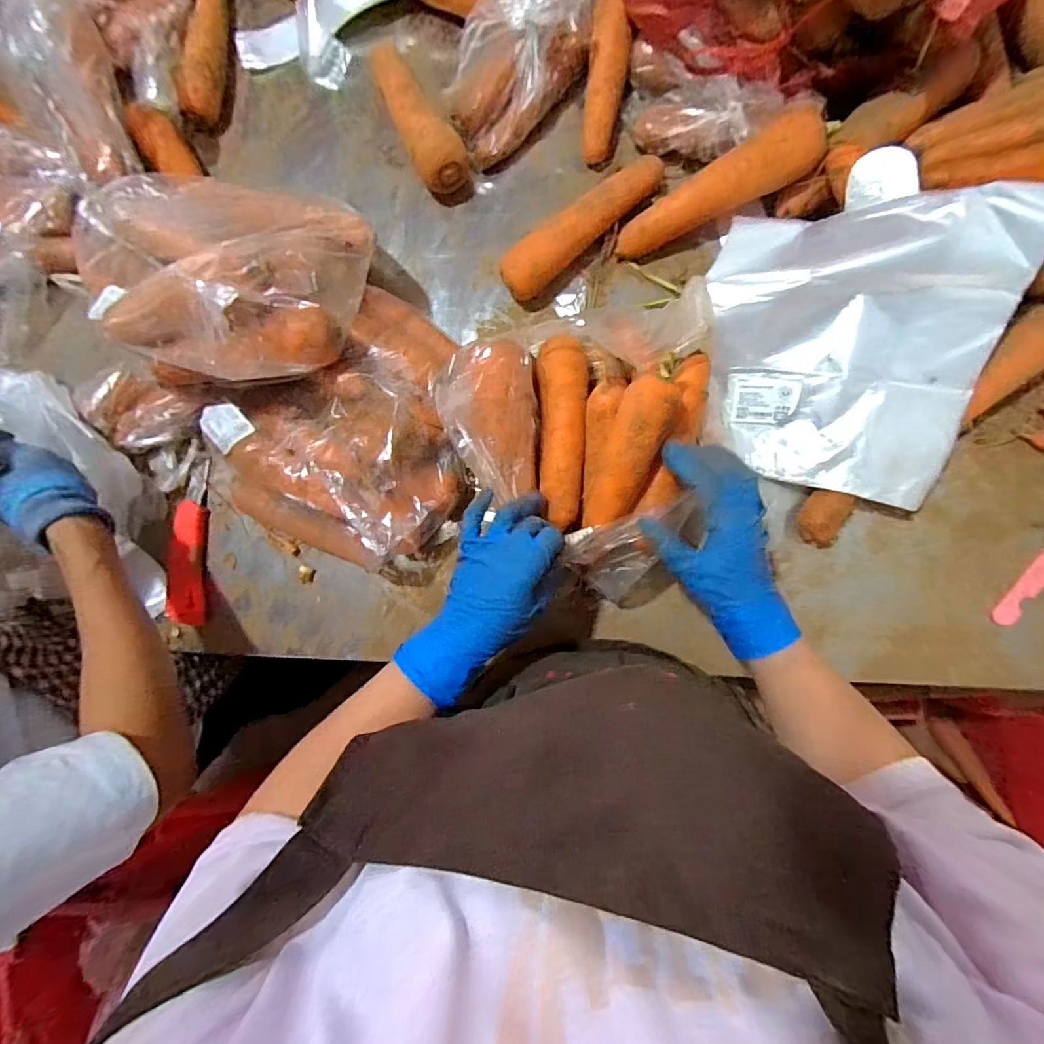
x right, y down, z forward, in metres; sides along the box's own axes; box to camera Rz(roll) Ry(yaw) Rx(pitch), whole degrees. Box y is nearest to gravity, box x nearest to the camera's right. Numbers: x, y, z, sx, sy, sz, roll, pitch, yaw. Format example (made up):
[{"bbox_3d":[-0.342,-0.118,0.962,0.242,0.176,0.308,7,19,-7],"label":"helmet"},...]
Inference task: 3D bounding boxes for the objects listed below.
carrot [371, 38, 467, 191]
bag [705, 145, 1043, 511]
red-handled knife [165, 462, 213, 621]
[{"bbox_3d":[-0.111,-0.441,0.537,0.052,0.056,0.166,-24,85,4],"label":"carrot"},{"bbox_3d":[0.298,-0.179,0.466,0.250,0.059,0.287,14,107,12],"label":"bag"},{"bbox_3d":[-0.372,0.024,0.558,0.041,0.014,0.174,3,87,6],"label":"red-handled knife"}]

